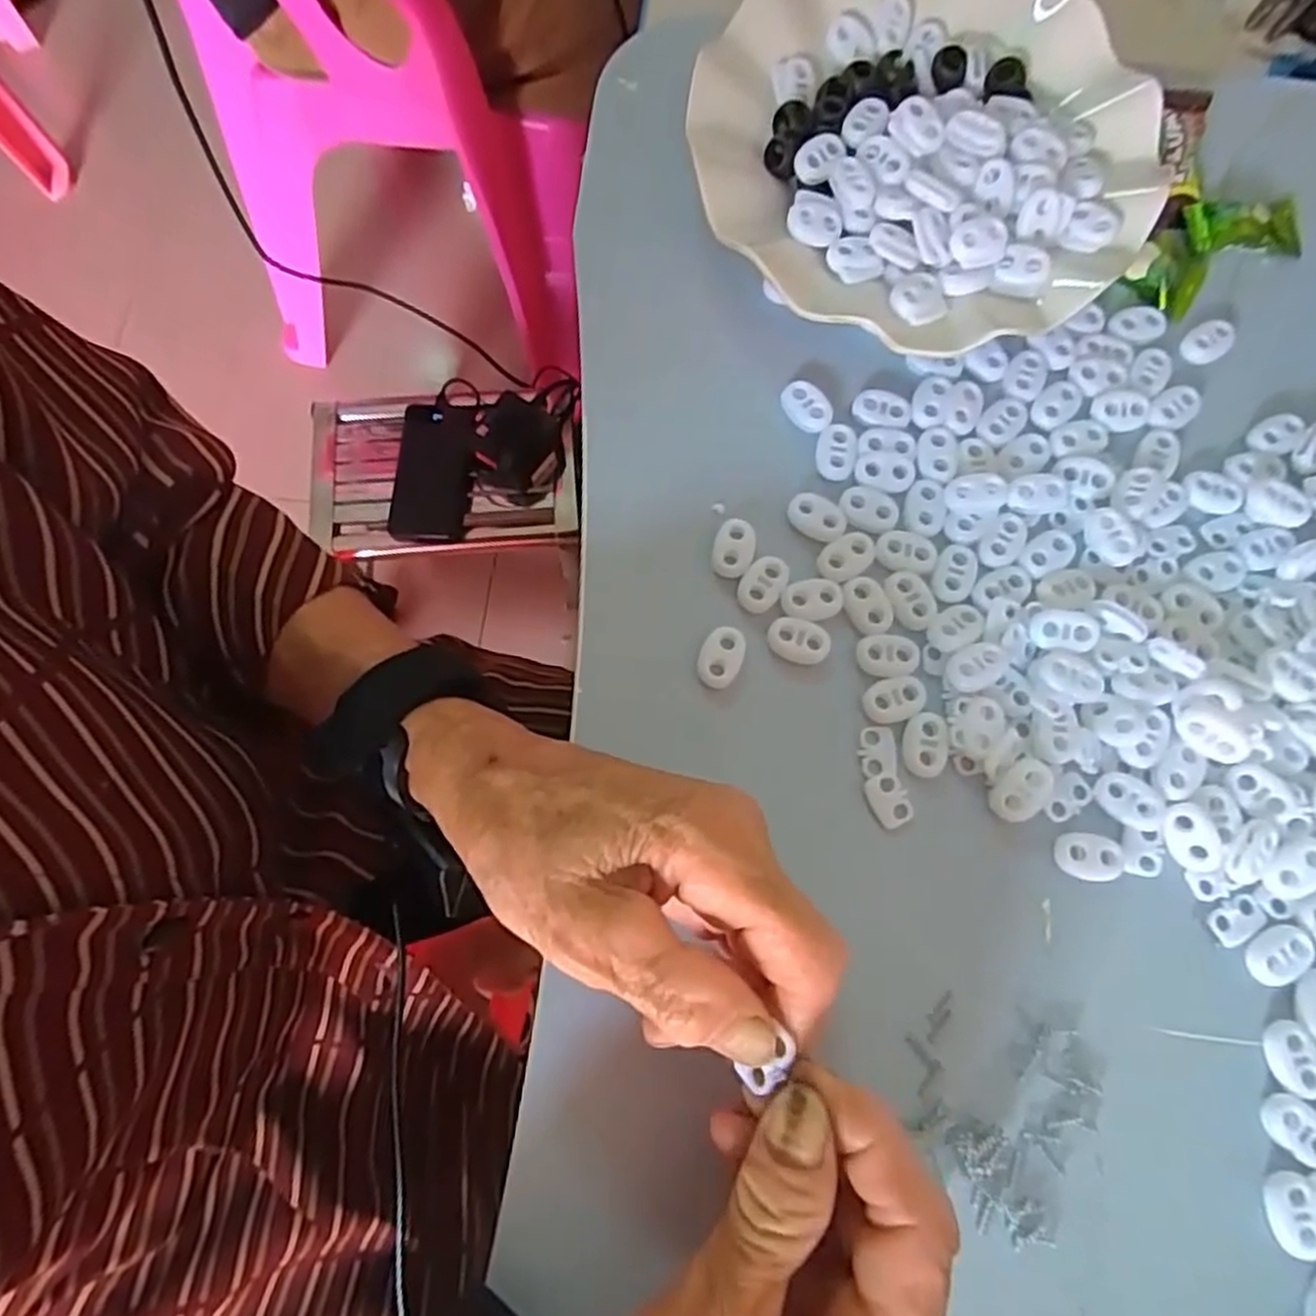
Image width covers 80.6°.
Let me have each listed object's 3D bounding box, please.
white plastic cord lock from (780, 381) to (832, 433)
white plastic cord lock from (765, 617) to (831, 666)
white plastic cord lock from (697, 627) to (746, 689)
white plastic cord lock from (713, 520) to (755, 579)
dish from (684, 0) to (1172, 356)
[{"bbox_3d":[0.056,-0.095,0.292,0.015,0.006,0.021,-41,79,-10],"label":"white plastic cord lock"},{"bbox_3d":[0.050,-0.006,0.271,0.021,0.004,0.014,19,76,4],"label":"white plastic cord lock"},{"bbox_3d":[0.022,-0.001,0.271,0.014,0.004,0.022,21,76,5],"label":"white plastic cord lock"},{"bbox_3d":[0.028,-0.040,0.280,0.015,0.004,0.022,13,76,3],"label":"white plastic cord lock"},{"bbox_3d":[0.107,-0.200,0.305,0.169,0.039,0.170,0,75,-1],"label":"dish"}]

